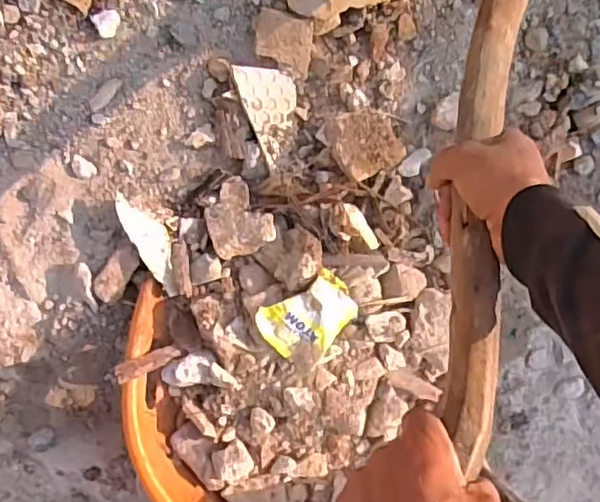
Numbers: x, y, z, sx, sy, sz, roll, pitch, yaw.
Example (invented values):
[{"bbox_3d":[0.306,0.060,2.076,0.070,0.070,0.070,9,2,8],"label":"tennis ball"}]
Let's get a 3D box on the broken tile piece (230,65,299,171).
[{"bbox_3d":[-0.032,-0.177,0.773,0.071,0.007,0.129,-25,103,-22],"label":"broken tile piece"}]

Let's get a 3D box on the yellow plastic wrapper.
[{"bbox_3d":[0.012,0.082,0.735,0.113,0.034,0.082,-31,99,-1],"label":"yellow plastic wrapper"}]

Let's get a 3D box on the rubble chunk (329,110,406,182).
[{"bbox_3d":[0.086,-0.139,0.769,0.092,0.053,0.082,-17,98,-5],"label":"rubble chunk"}]

